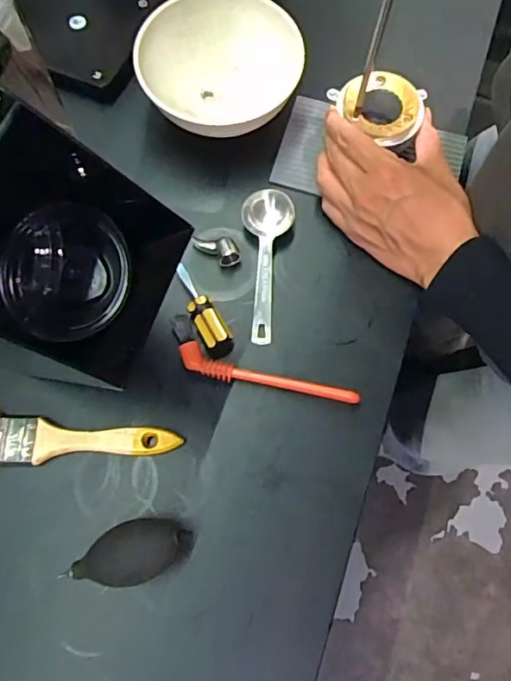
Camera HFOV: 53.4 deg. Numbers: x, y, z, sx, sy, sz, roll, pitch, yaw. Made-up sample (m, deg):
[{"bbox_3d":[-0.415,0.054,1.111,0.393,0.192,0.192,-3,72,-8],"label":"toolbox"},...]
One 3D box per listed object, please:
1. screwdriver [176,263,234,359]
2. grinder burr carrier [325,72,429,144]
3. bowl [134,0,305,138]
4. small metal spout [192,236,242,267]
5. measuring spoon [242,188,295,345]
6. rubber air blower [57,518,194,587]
[{"bbox_3d":[-0.044,-0.026,0.416,0.022,0.021,0.084,-25,75,-7],"label":"screwdriver"},{"bbox_3d":[0.102,-0.201,0.428,0.080,0.018,0.062,24,76,6],"label":"grinder burr carrier"},{"bbox_3d":[-0.028,-0.243,0.454,0.125,0.051,0.131,0,73,0],"label":"bowl"},{"bbox_3d":[-0.032,-0.082,0.433,0.043,0.017,0.025,41,77,11],"label":"small metal spout"},{"bbox_3d":[0.007,-0.064,0.430,0.041,0.019,0.132,5,73,1],"label":"measuring spoon"},{"bbox_3d":[-0.091,0.151,0.359,0.091,0.033,0.040,-19,74,-6],"label":"rubber air blower"}]

